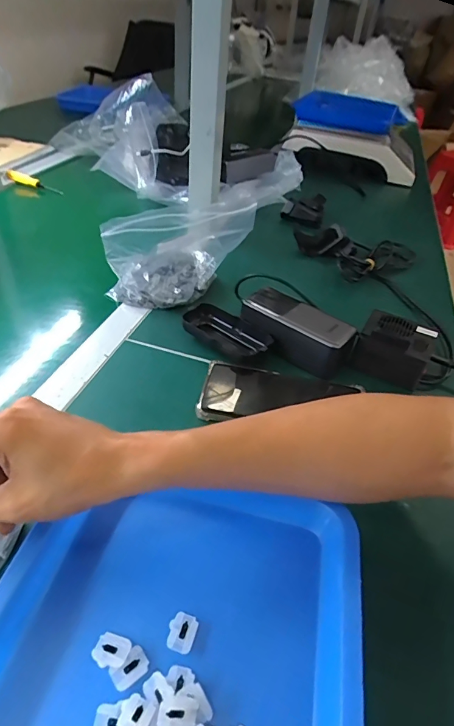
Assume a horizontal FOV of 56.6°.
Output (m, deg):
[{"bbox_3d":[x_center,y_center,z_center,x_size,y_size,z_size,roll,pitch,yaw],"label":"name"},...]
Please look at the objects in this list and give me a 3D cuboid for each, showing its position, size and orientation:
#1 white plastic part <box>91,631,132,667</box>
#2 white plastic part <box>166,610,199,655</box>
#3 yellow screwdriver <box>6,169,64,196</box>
[{"bbox_3d":[-0.070,0.175,0.257,0.020,0.004,0.017,16,42,11],"label":"white plastic part"},{"bbox_3d":[-0.028,0.172,0.269,0.017,0.004,0.021,16,42,10],"label":"white plastic part"},{"bbox_3d":[-0.398,-0.373,0.871,0.115,0.023,0.016,17,40,-11],"label":"yellow screwdriver"}]

